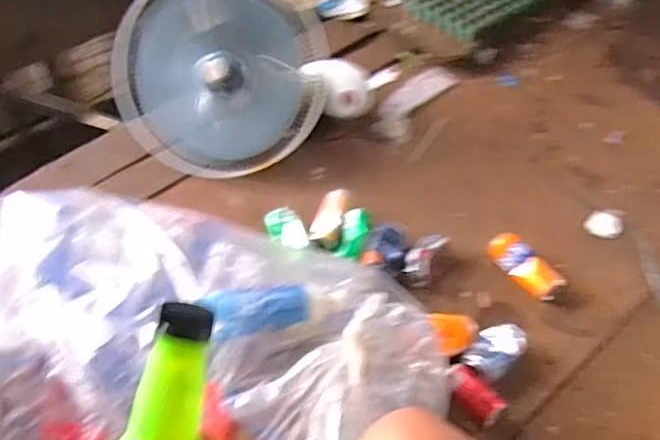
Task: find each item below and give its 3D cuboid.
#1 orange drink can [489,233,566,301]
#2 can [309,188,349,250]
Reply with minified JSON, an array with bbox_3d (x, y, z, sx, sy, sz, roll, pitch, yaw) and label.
[{"bbox_3d":[0.383,0.089,1.186,0.053,0.056,0.155,-36,63,-25],"label":"orange drink can"},{"bbox_3d":[0.000,0.003,1.244,0.064,0.058,0.142,11,55,5],"label":"can"}]

